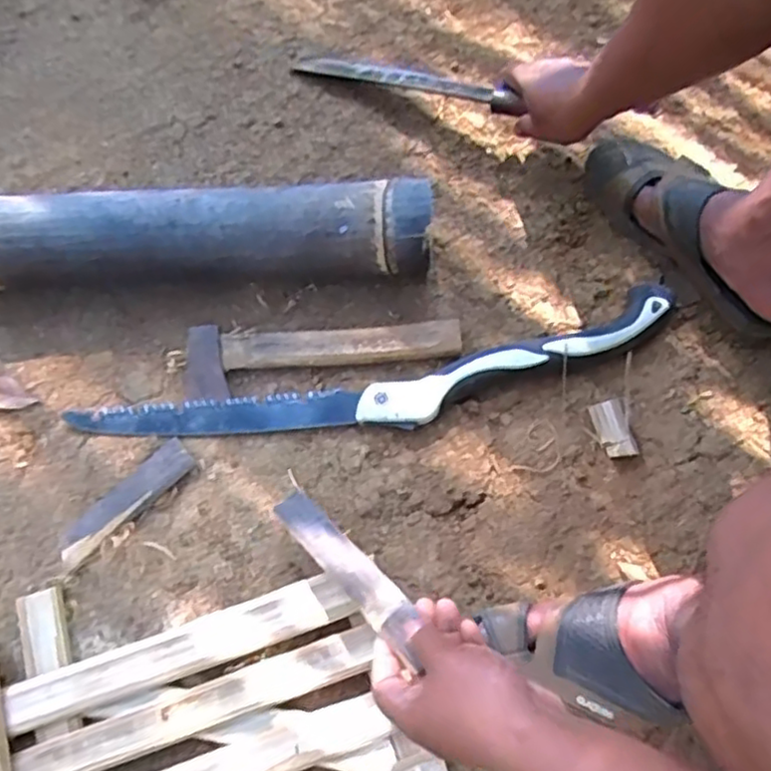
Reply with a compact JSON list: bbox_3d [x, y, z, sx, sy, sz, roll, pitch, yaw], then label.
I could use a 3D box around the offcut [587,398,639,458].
[{"bbox_3d":[0.219,0.042,0.658,0.030,0.008,0.055,-14,70,-5],"label":"offcut"}]

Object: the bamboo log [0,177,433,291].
[{"bbox_3d":[-0.192,-0.142,0.684,0.469,0.094,0.081,-1,69,-3],"label":"bamboo log"}]

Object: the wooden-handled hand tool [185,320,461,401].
[{"bbox_3d":[-0.060,-0.033,0.680,0.269,0.021,0.068,-6,69,-2],"label":"wooden-handled hand tool"}]

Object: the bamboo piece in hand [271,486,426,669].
[{"bbox_3d":[-0.031,0.141,0.538,0.031,0.010,0.172,-42,49,-14],"label":"bamboo piece in hand"}]

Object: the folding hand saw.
[{"bbox_3d":[-0.002,0.000,0.664,0.584,0.027,0.082,-12,70,-4],"label":"folding hand saw"}]

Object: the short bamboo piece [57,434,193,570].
[{"bbox_3d":[-0.241,0.105,0.632,0.040,0.016,0.139,43,75,15],"label":"short bamboo piece"}]

